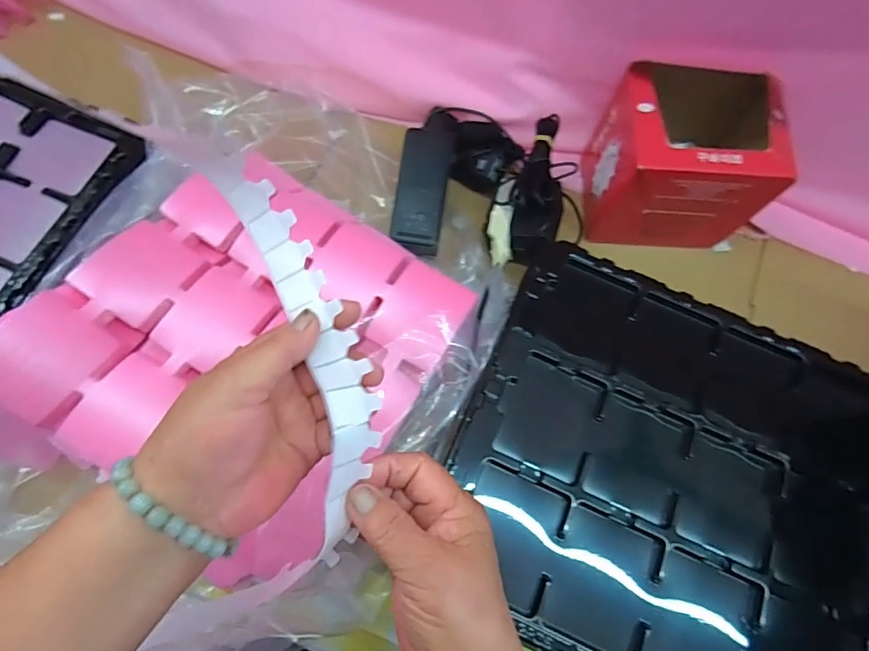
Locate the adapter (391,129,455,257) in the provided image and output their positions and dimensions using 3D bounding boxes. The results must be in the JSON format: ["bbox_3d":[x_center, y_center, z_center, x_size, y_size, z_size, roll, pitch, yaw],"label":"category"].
[{"bbox_3d":[-0.013,-0.147,0.534,0.053,0.030,0.132,8,89,0],"label":"adapter"}]

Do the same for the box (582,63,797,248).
[{"bbox_3d":[0.256,-0.172,0.517,0.148,0.133,0.119,2,69,-2],"label":"box"}]

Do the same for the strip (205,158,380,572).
[{"bbox_3d":[-0.069,0.017,0.272,0.053,0.050,0.209,-20,78,-9],"label":"strip"}]

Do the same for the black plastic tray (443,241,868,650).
[{"bbox_3d":[0.204,0.140,0.446,0.370,0.067,0.337,24,70,6],"label":"black plastic tray"}]

